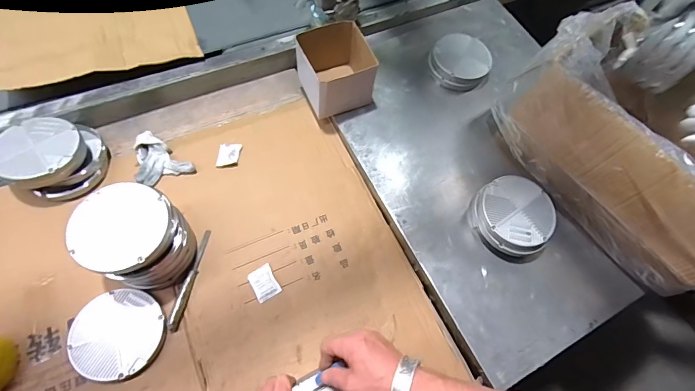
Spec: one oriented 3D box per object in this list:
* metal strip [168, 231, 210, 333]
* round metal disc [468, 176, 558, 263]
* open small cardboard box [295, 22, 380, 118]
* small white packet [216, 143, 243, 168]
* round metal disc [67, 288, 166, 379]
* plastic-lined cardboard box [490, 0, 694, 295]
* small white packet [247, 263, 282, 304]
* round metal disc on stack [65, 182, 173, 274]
[{"bbox_3d":[-0.277,0.146,0.639,0.018,0.005,0.177,12,64,-2],"label":"metal strip"},{"bbox_3d":[0.320,0.042,0.691,0.136,0.059,0.151,-24,68,-15],"label":"round metal disc"},{"bbox_3d":[-0.018,-0.254,0.765,0.131,0.126,0.136,-21,71,-15],"label":"open small cardboard box"},{"bbox_3d":[-0.246,-0.084,0.750,0.044,0.008,0.057,4,65,-6],"label":"small white packet"},{"bbox_3d":[-0.372,0.222,0.589,0.136,0.030,0.131,3,65,-6],"label":"round metal disc"},{"bbox_3d":[0.561,-0.099,0.687,0.286,0.219,0.492,-35,74,-21],"label":"plastic-lined cardboard box"},{"bbox_3d":[-0.150,0.156,0.651,0.043,0.007,0.058,-26,71,-18],"label":"small white packet"},{"bbox_3d":[-0.344,0.043,0.546,0.143,0.020,0.133,3,65,-6],"label":"round metal disc on stack"}]

